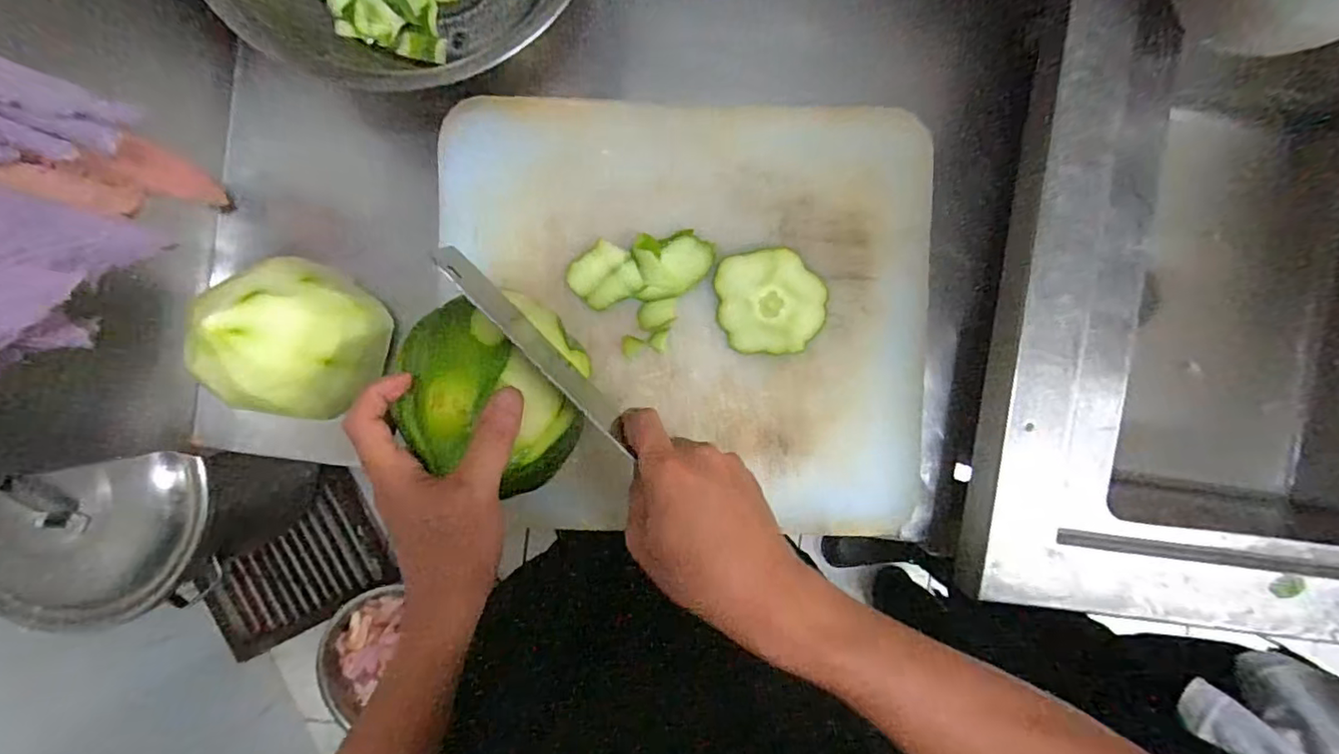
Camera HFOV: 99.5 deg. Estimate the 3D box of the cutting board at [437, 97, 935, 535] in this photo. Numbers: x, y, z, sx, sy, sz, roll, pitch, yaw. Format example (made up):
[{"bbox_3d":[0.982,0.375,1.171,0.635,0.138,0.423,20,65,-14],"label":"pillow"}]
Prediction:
[{"bbox_3d":[0.018,-0.053,0.459,0.389,0.021,0.332,3,91,-1],"label":"cutting board"}]

